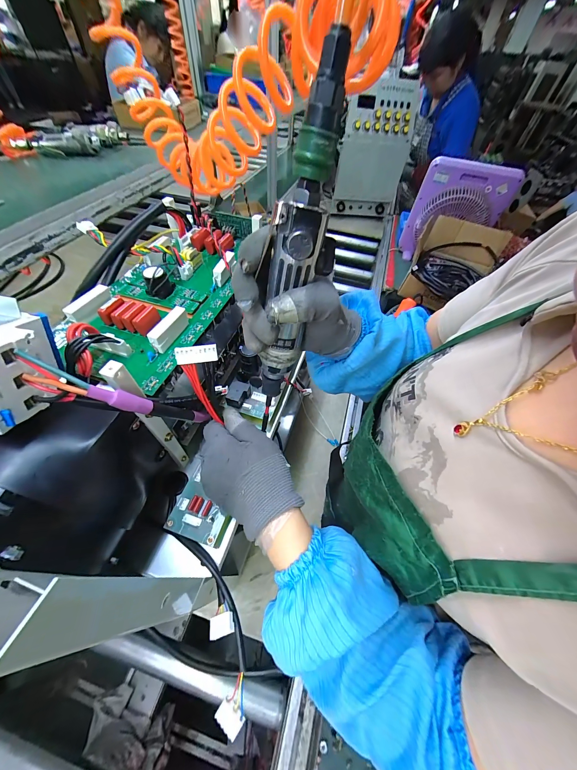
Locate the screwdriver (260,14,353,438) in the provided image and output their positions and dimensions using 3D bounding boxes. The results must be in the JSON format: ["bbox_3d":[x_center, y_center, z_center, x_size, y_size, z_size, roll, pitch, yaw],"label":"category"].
[{"bbox_3d":[0.004,-0.072,0.219,0.040,0.275,0.030,21,39,10],"label":"screwdriver"}]

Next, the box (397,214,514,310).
[{"bbox_3d":[0.607,-0.433,0.954,0.270,0.183,0.332,26,56,14],"label":"box"}]

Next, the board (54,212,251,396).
[{"bbox_3d":[-0.132,-0.134,0.314,0.149,0.038,0.322,9,54,2],"label":"board"}]

